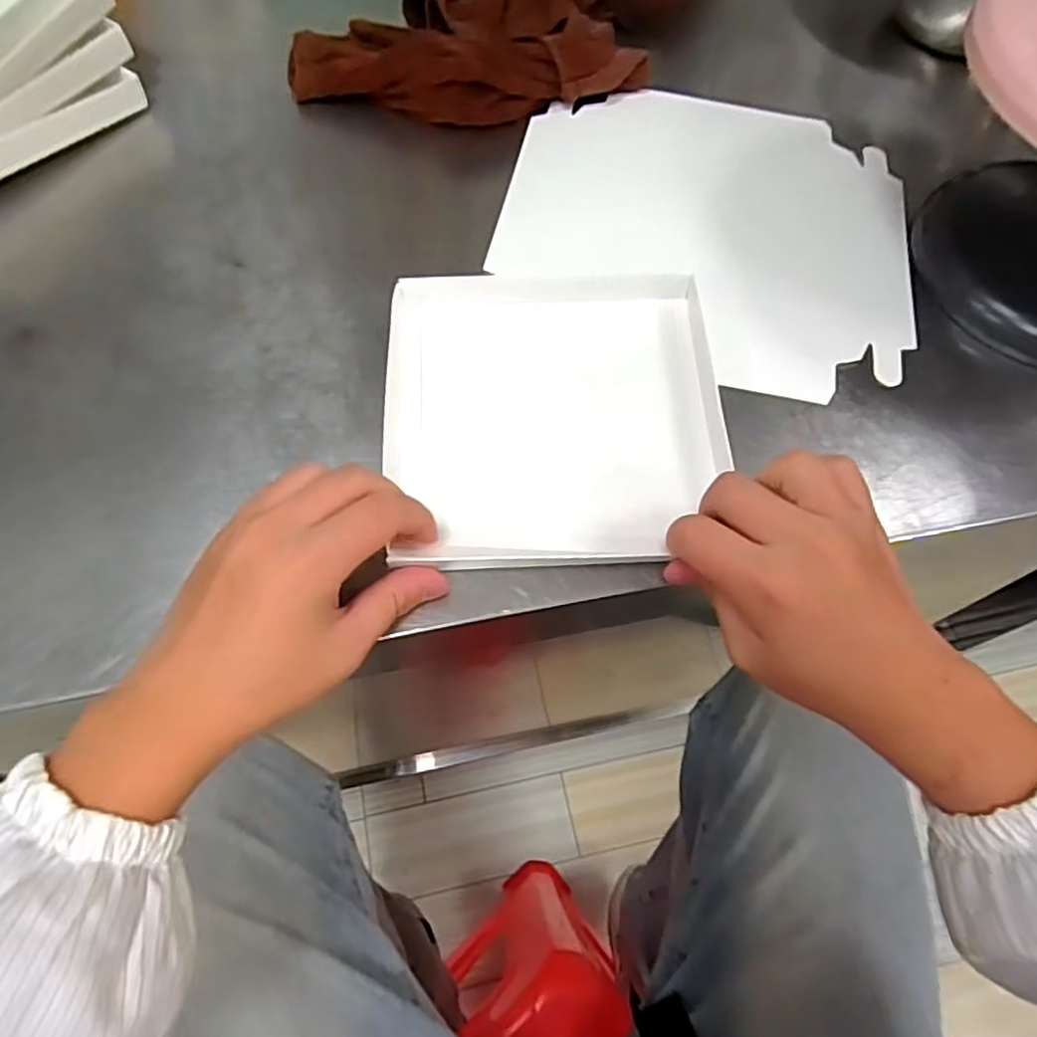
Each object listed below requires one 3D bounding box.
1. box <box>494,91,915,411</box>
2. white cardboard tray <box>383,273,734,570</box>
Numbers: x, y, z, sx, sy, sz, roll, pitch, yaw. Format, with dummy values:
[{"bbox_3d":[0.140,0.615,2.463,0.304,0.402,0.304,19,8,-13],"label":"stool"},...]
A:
[{"bbox_3d":[0.127,-0.200,0.452,0.266,0.009,0.261,11,64,4],"label":"box"},{"bbox_3d":[0.020,-0.063,0.375,0.179,0.025,0.187,-2,68,-3],"label":"white cardboard tray"}]

